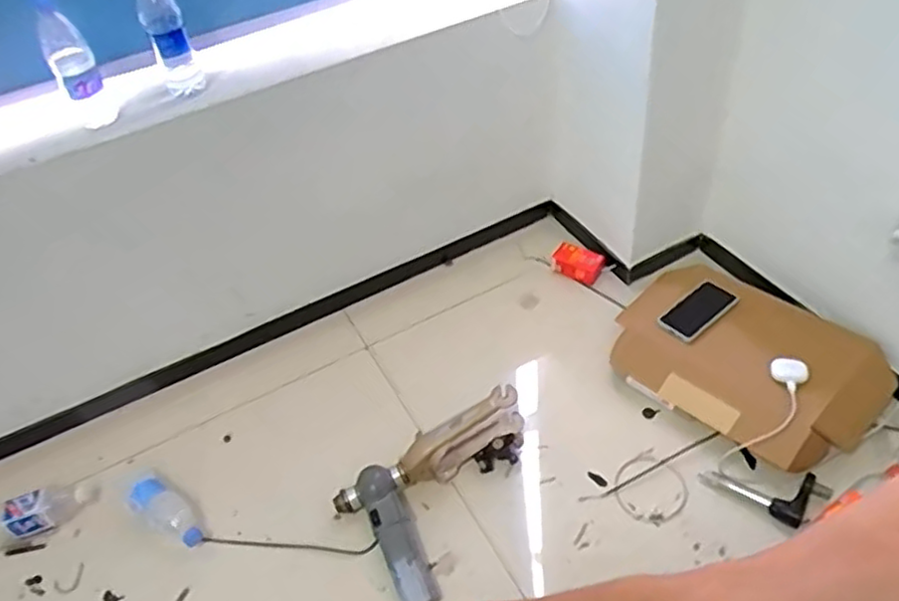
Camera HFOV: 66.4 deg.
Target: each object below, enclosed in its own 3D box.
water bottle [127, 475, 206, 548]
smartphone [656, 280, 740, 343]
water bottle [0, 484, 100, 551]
[{"bbox_3d":[-0.490,0.366,1.200,0.150,0.052,0.070,22,52,26],"label":"water bottle"},{"bbox_3d":[0.486,0.019,1.338,0.151,0.015,0.088,-36,49,-13],"label":"smartphone"},{"bbox_3d":[-0.734,0.375,1.198,0.209,0.073,0.068,-24,48,-16],"label":"water bottle"}]

